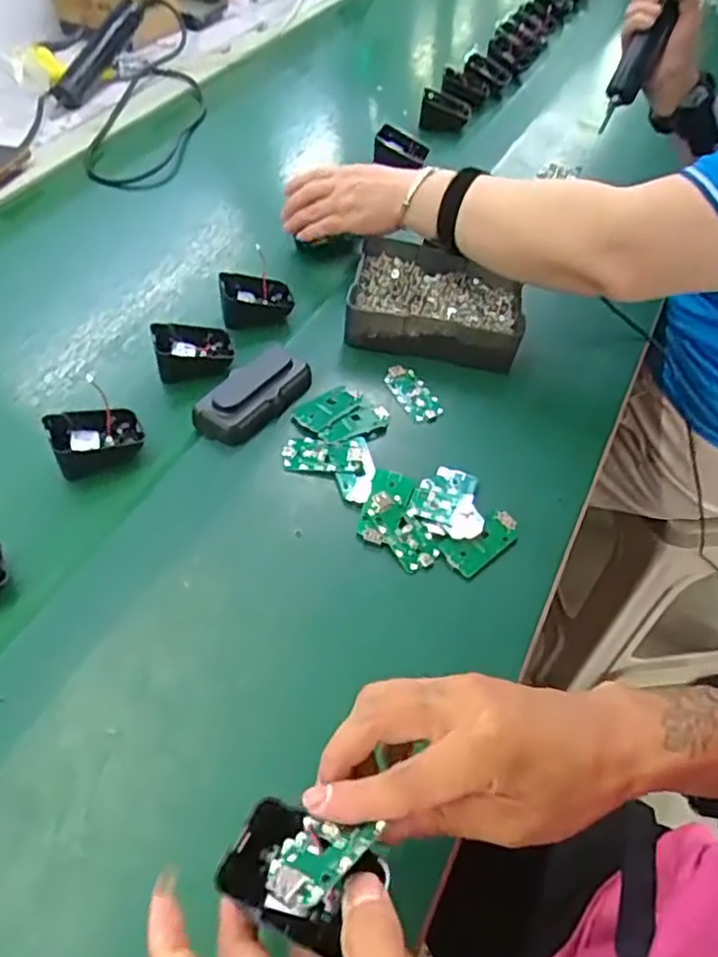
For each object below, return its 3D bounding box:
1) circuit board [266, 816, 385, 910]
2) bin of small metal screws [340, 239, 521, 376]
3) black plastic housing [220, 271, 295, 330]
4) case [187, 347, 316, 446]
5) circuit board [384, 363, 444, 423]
[{"bbox_3d":[-0.017,0.154,0.276,0.032,0.004,0.043,2,23,40],"label":"circuit board"},{"bbox_3d":[0.074,-0.167,0.645,0.158,0.045,0.123,9,56,4],"label":"bin of small metal screws"},{"bbox_3d":[-0.097,-0.171,0.651,0.066,0.041,0.049,-6,56,-6],"label":"black plastic housing"},{"bbox_3d":[-0.088,-0.072,0.563,0.053,0.023,0.104,33,61,19],"label":"case"},{"bbox_3d":[0.047,-0.074,0.597,0.033,0.010,0.066,-29,62,-20],"label":"circuit board"}]

